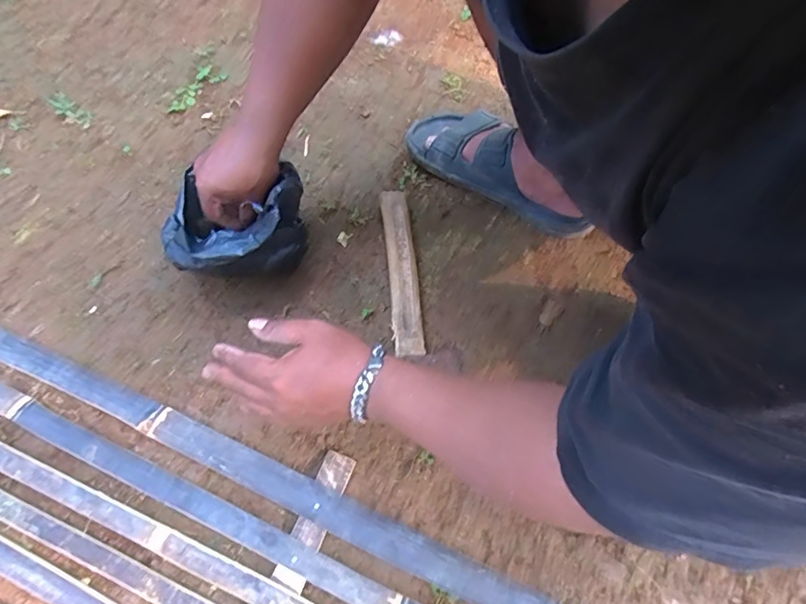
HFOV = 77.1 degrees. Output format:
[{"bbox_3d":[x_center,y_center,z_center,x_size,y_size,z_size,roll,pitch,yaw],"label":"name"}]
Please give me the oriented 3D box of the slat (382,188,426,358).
[{"bbox_3d":[0.000,-0.042,0.651,0.037,0.024,0.233,-5,63,-2],"label":"slat"}]

